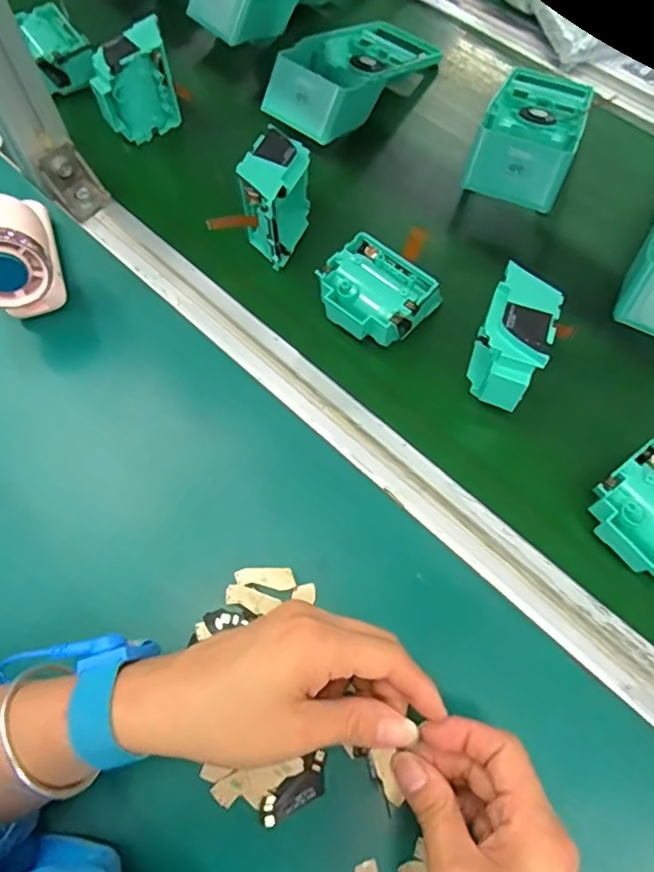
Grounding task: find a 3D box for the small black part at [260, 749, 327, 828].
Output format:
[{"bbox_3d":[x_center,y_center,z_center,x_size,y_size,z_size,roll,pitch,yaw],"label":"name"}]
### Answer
[{"bbox_3d":[-0.016,0.195,0.314,0.044,0.004,0.018,-35,69,-15],"label":"small black part"}]

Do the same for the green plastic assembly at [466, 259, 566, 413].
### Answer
[{"bbox_3d":[0.125,-0.063,0.392,0.043,0.072,0.079,20,66,10],"label":"green plastic assembly"}]

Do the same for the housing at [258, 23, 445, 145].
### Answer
[{"bbox_3d":[0.027,-0.347,0.542,0.092,0.056,0.200,38,70,17],"label":"housing"}]

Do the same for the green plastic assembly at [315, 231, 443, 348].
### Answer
[{"bbox_3d":[0.036,-0.106,0.431,0.075,0.035,0.069,37,70,16],"label":"green plastic assembly"}]

